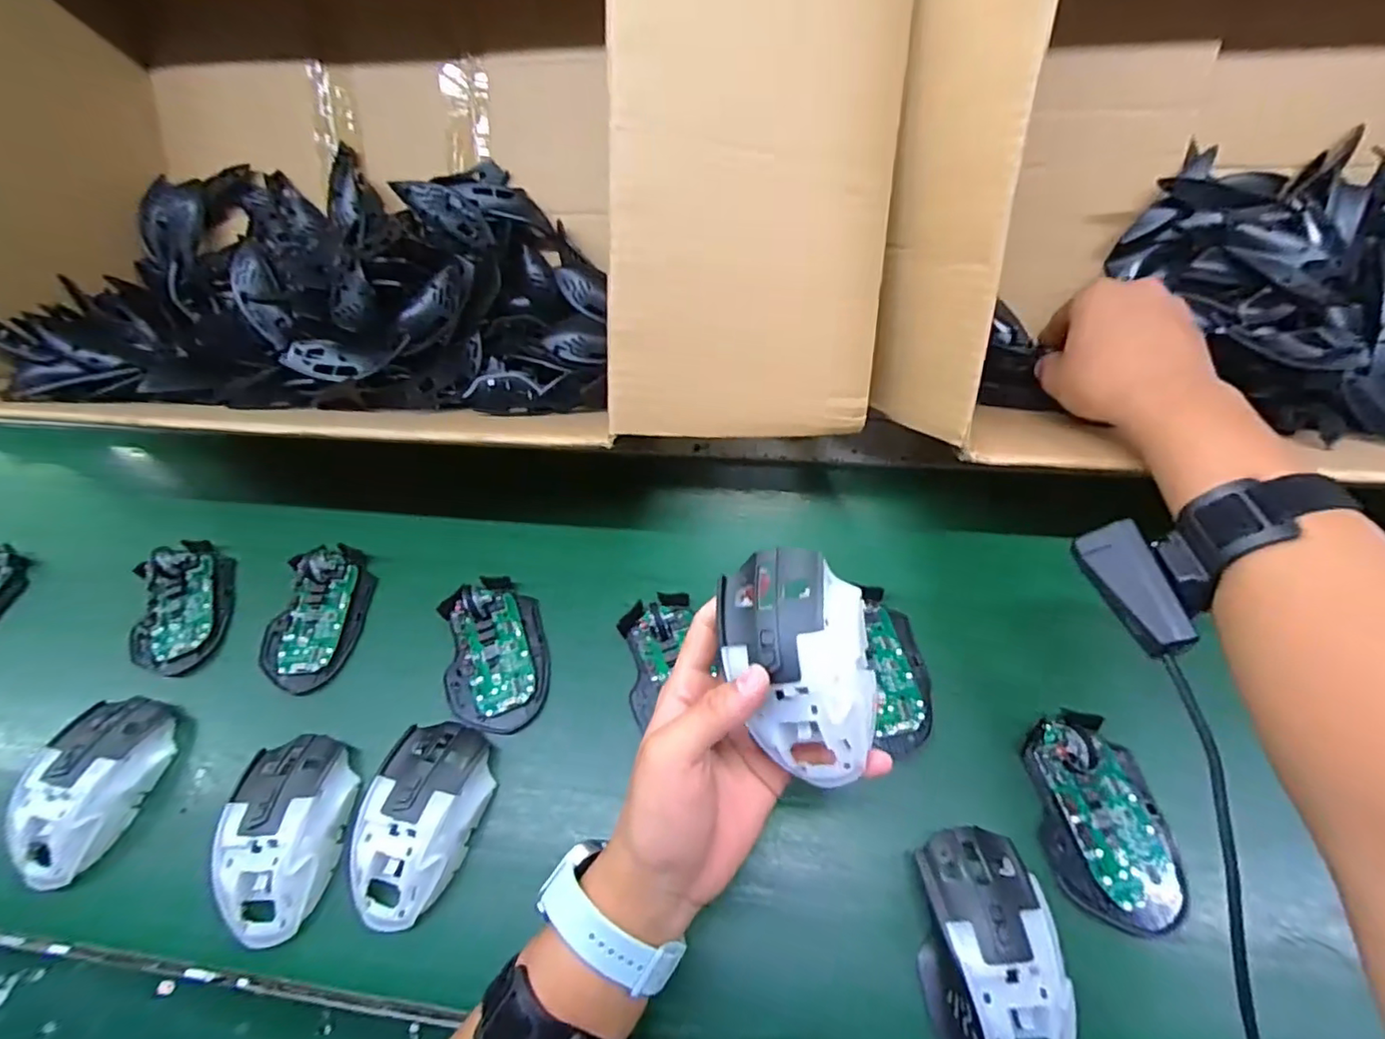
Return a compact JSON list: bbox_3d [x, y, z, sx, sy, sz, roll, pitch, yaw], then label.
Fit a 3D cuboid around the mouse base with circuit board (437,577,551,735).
[{"bbox_3d":[-0.145,0.095,0.432,0.072,0.024,0.114,-13,60,-4],"label":"mouse base with circuit board"}]

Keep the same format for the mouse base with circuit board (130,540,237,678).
[{"bbox_3d":[-0.410,0.070,0.480,0.061,0.025,0.112,-19,61,-8],"label":"mouse base with circuit board"}]

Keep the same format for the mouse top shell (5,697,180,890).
[{"bbox_3d":[-0.406,0.181,0.401,0.073,0.039,0.117,6,61,7],"label":"mouse top shell"}]

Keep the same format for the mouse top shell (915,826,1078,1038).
[{"bbox_3d":[0.160,0.232,0.318,0.072,0.036,0.115,-2,60,2],"label":"mouse top shell"}]

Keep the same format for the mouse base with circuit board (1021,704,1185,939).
[{"bbox_3d":[0.248,0.176,0.354,0.068,0.024,0.114,0,60,3],"label":"mouse base with circuit board"}]

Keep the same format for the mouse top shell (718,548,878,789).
[{"bbox_3d":[0.050,0.071,0.285,0.069,0.034,0.110,-7,77,14],"label":"mouse top shell"}]

